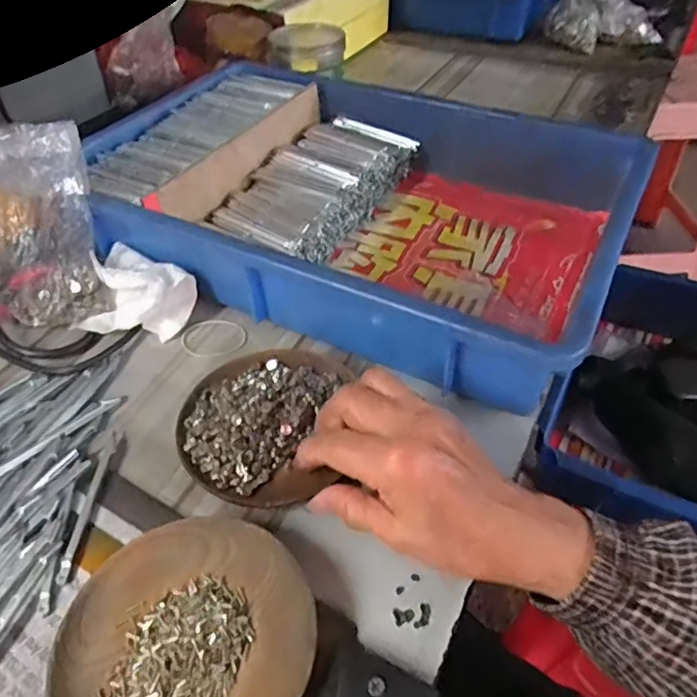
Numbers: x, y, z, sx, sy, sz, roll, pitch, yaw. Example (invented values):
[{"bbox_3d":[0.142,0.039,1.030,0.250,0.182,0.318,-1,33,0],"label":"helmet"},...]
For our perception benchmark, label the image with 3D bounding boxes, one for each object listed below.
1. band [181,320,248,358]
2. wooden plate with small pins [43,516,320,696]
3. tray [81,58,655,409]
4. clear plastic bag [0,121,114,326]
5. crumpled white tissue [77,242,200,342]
[{"bbox_3d":[-0.101,-0.009,0.428,0.047,0.004,0.040,-10,47,-9],"label":"band"},{"bbox_3d":[-0.075,0.133,0.265,0.117,0.016,0.111,0,46,0],"label":"wooden plate with small pins"},{"bbox_3d":[0.003,-0.133,0.482,0.412,0.084,0.296,21,50,20],"label":"tray"},{"bbox_3d":[-0.234,-0.091,0.411,0.096,0.120,0.065,1,46,2],"label":"clear plastic bag"},{"bbox_3d":[-0.163,-0.041,0.424,0.087,0.045,0.064,23,50,21],"label":"crumpled white tissue"}]

